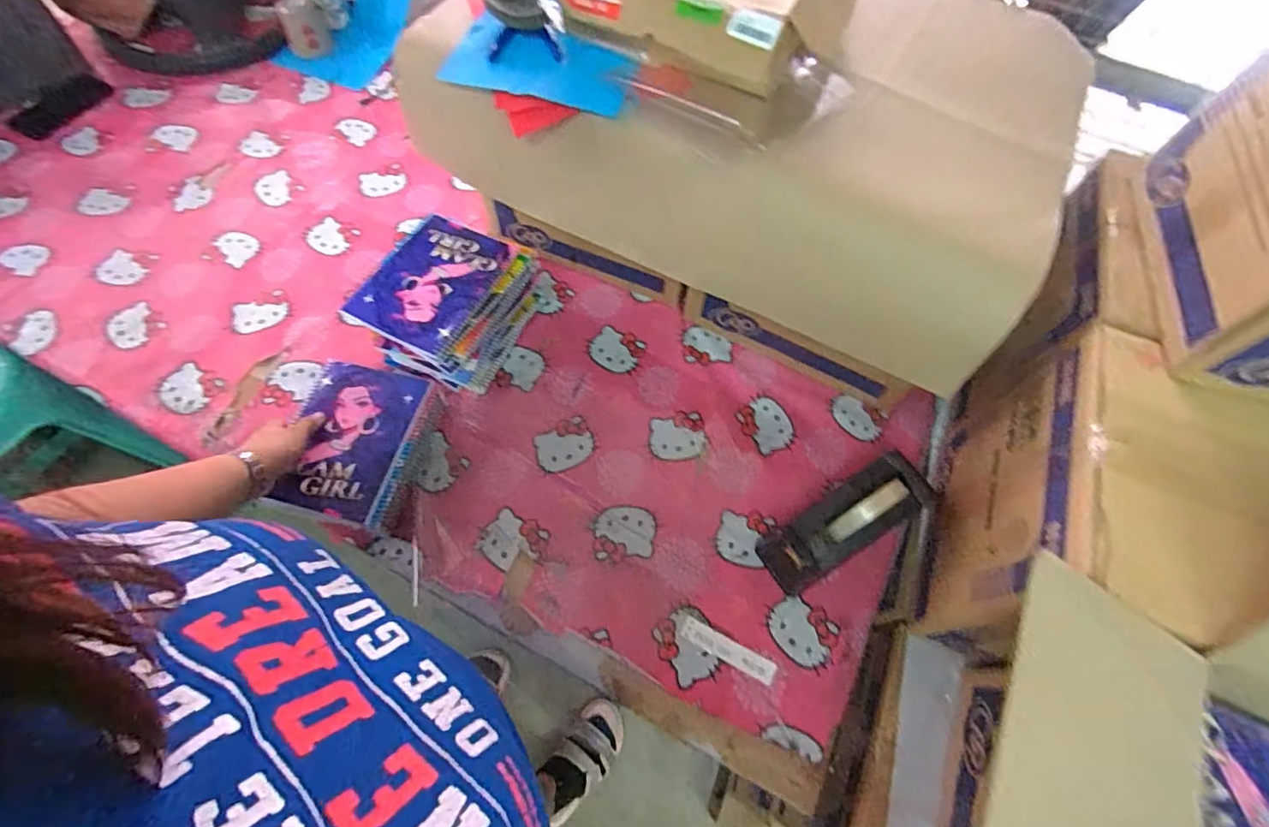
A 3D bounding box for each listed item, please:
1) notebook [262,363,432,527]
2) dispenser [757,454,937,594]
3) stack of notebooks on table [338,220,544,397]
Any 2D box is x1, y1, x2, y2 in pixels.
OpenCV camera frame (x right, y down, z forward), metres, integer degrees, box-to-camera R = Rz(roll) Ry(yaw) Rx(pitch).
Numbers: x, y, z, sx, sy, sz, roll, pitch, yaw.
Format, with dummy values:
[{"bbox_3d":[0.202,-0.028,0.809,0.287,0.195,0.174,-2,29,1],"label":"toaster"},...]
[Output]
[{"bbox_3d":[-0.357,0.034,0.700,0.143,0.032,0.198,12,64,4],"label":"notebook"},{"bbox_3d":[0.258,0.126,0.658,0.225,0.100,0.074,-32,68,-2],"label":"dispenser"},{"bbox_3d":[-0.268,-0.159,0.792,0.187,0.117,0.207,22,65,8],"label":"stack of notebooks on table"}]

